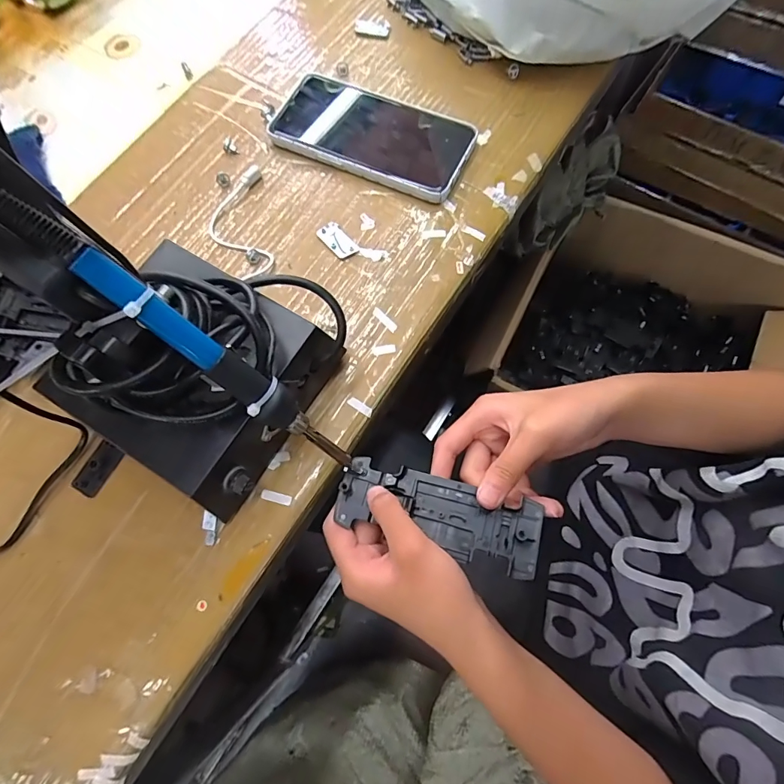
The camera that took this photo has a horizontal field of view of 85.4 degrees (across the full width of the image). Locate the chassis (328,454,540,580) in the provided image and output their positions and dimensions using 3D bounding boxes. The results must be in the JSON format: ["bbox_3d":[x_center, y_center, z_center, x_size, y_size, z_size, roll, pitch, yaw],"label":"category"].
[{"bbox_3d":[0.028,0.076,0.269,0.127,0.009,0.043,16,74,15],"label":"chassis"}]

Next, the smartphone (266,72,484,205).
[{"bbox_3d":[-0.016,-0.217,0.359,0.163,0.014,0.079,25,76,9],"label":"smartphone"}]

